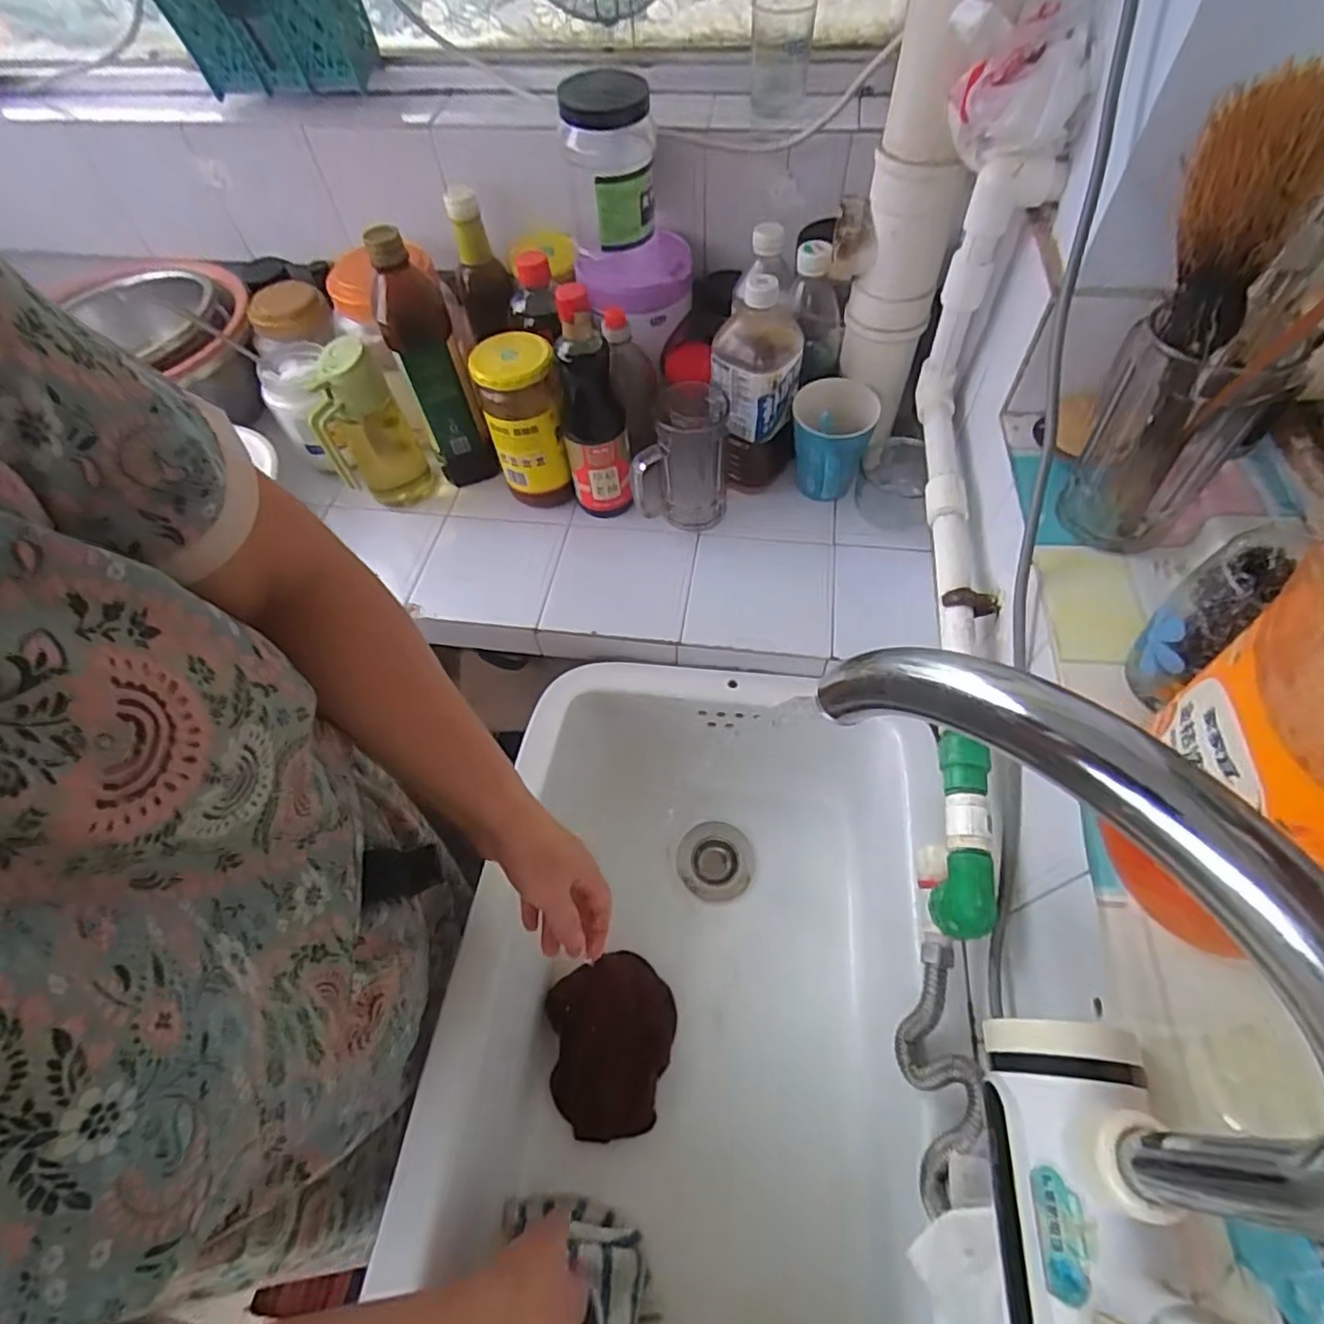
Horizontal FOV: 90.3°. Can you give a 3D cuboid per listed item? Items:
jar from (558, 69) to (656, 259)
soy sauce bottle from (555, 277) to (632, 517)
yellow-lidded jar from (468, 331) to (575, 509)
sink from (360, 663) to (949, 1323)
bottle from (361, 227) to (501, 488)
[{"bbox_3d":[-0.051,-0.490,0.656,0.083,0.130,0.077,-1,57,2],"label":"jar"},{"bbox_3d":[-0.071,-0.246,0.664,0.064,0.234,0.056,-10,57,-3],"label":"soy sauce bottle"},{"bbox_3d":[-0.146,-0.252,0.720,0.078,0.180,0.078,-1,57,2],"label":"yellow-lidded jar"},{"bbox_3d":[0.043,0.312,0.597,0.391,0.208,0.588,7,58,8],"label":"sink"},{"bbox_3d":[-0.248,-0.313,0.710,0.066,0.264,0.067,-27,60,-14],"label":"bottle"}]

